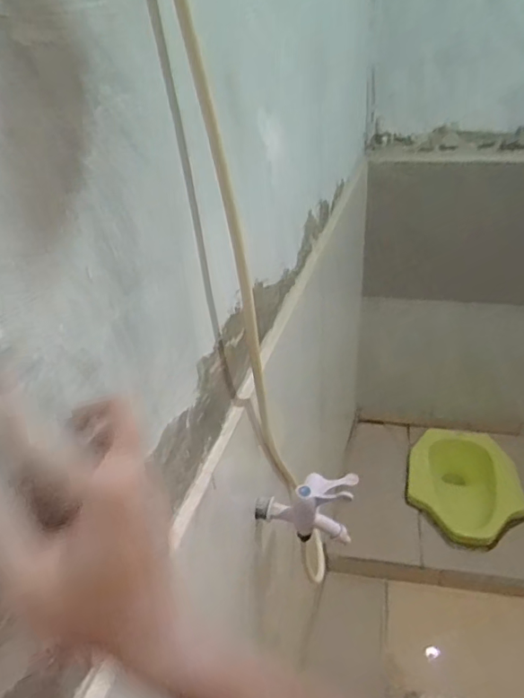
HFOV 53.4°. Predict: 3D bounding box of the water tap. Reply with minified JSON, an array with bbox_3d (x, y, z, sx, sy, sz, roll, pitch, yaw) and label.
[{"bbox_3d":[0.068,0.227,0.802,0.149,0.108,0.082,3,37,9],"label":"water tap"}]

